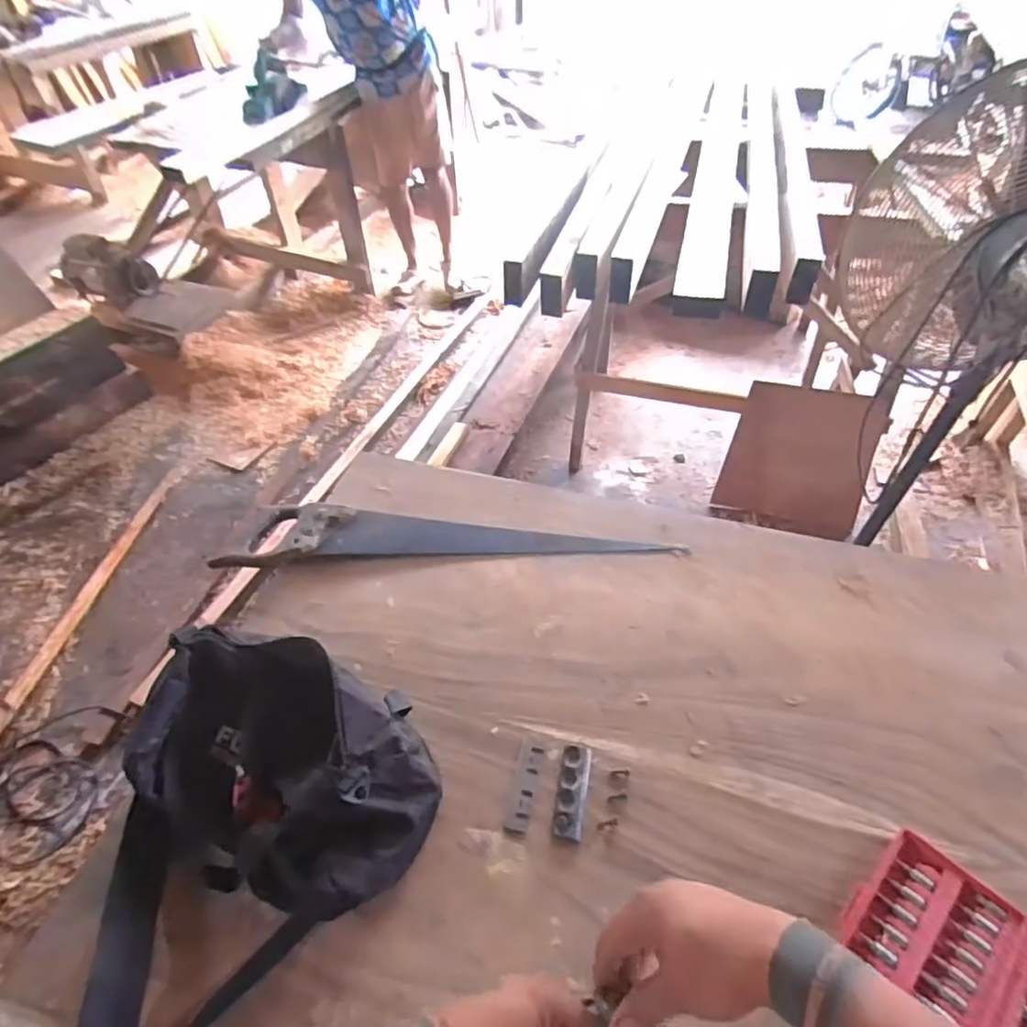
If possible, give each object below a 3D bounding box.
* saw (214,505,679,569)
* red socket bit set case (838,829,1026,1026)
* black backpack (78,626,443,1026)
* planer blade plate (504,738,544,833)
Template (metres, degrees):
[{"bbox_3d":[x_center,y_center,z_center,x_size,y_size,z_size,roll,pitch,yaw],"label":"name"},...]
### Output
[{"bbox_3d":[-0.100,0.031,0.946,0.689,0.031,0.103,-2,49,2],"label":"saw"},{"bbox_3d":[0.475,0.444,0.582,0.261,0.033,0.158,30,58,26],"label":"red socket bit set case"},{"bbox_3d":[-0.271,0.351,0.632,0.323,0.127,0.418,6,50,9],"label":"black backpack"},{"bbox_3d":[0.015,0.329,0.724,0.028,0.004,0.108,9,51,11],"label":"planer blade plate"}]

